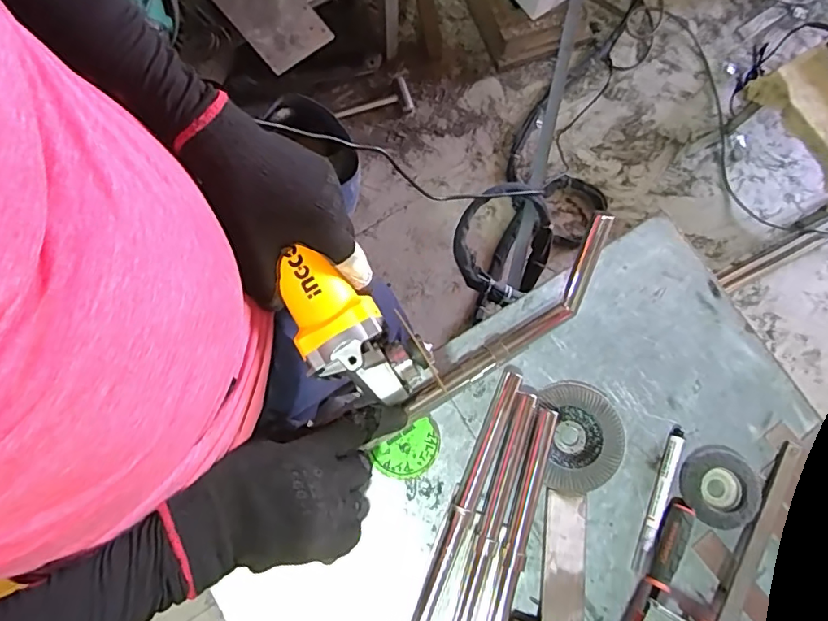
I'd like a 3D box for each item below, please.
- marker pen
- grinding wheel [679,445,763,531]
[{"bbox_3d":[0.219,0.169,0.469,0.011,0.009,0.129,22,80,3],"label":"marker pen"},{"bbox_3d":[0.275,0.159,0.472,0.065,0.013,0.068,0,80,-1],"label":"grinding wheel"}]

